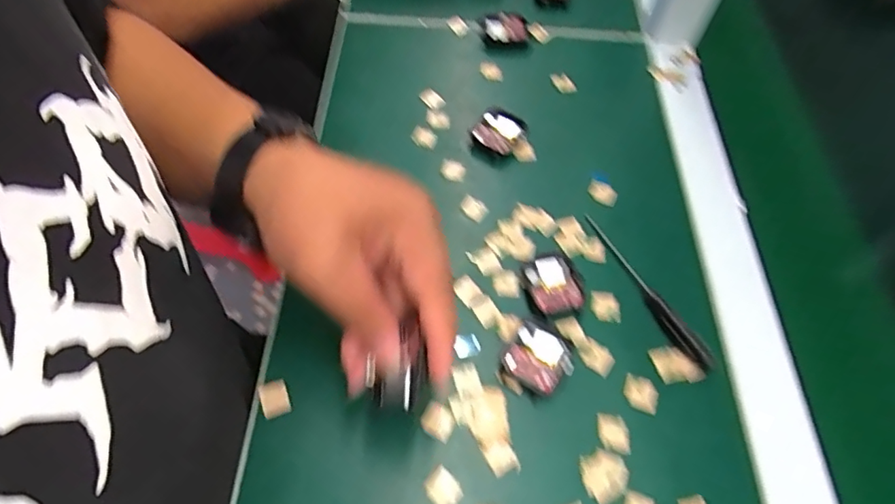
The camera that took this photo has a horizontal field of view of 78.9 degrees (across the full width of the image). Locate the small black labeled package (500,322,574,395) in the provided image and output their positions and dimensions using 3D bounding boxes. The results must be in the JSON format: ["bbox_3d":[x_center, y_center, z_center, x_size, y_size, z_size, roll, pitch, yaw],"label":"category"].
[{"bbox_3d":[0.058,0.068,0.345,0.040,0.011,0.040,28,61,14],"label":"small black labeled package"}]

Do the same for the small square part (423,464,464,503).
[{"bbox_3d":[-0.002,0.133,0.306,0.017,0.004,0.021,-38,66,-23],"label":"small square part"}]

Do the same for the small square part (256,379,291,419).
[{"bbox_3d":[-0.105,0.088,0.327,0.017,0.004,0.021,-19,61,-14],"label":"small square part"}]

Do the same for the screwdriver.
[{"bbox_3d":[0.136,0.024,0.377,0.012,0.011,0.132,-22,61,-16],"label":"screwdriver"}]

